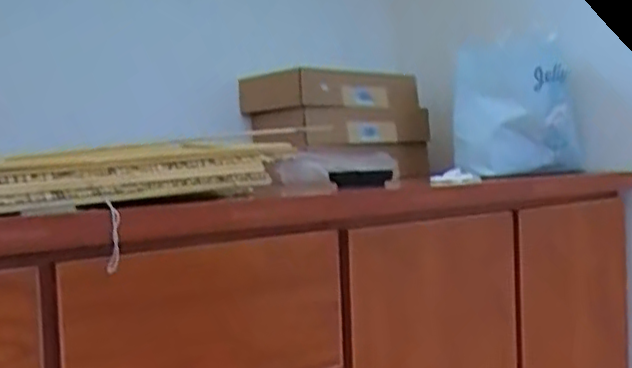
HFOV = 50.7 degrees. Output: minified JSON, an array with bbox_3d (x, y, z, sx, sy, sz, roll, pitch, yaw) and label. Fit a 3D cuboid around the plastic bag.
[{"bbox_3d":[0.418,-0.159,1.385,0.250,0.261,0.139,-1,3,18],"label":"plastic bag"}]

